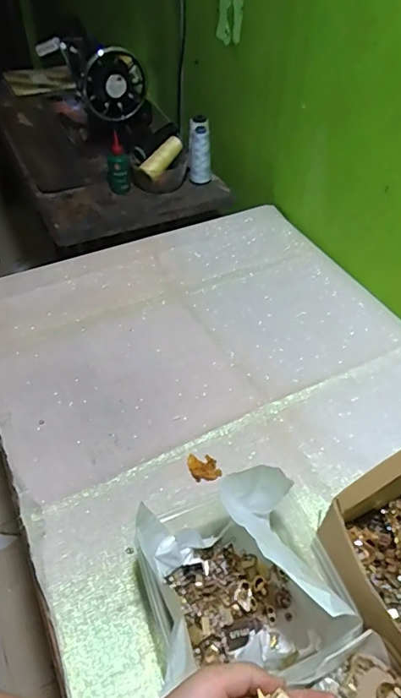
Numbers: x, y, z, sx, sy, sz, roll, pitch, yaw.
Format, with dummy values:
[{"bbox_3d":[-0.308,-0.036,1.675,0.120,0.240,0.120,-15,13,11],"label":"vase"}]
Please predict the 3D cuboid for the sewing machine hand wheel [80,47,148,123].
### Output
[{"bbox_3d":[-0.172,-0.529,0.976,0.129,0.124,0.048,-7,48,-8],"label":"sewing machine hand wheel"}]

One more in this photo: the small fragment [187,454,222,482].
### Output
[{"bbox_3d":[0.003,0.141,0.579,0.032,0.004,0.039,-22,50,-19],"label":"small fragment"}]

